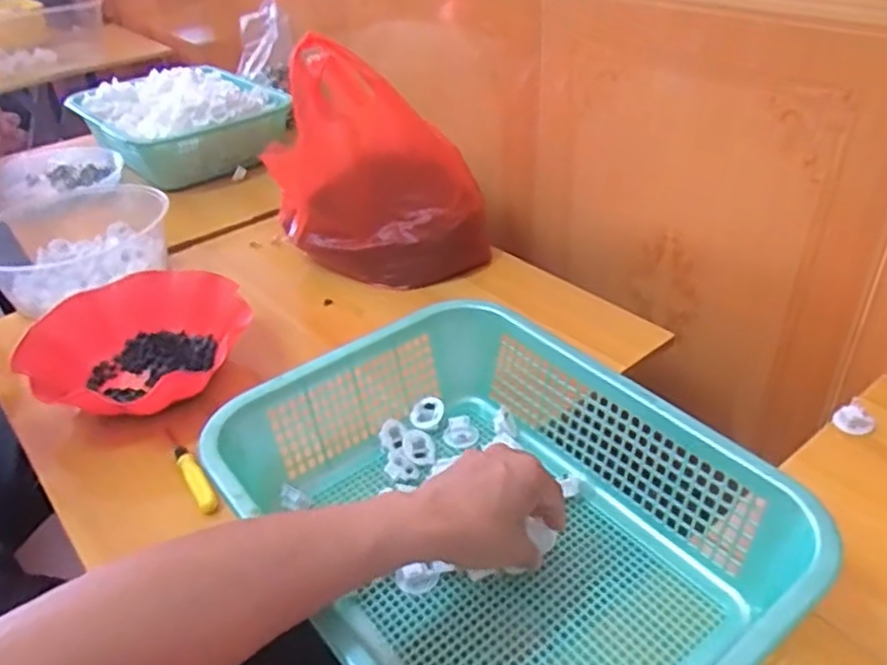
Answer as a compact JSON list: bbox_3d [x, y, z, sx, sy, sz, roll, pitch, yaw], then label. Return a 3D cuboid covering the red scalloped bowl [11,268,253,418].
[{"bbox_3d":[-0.326,0.020,0.762,0.213,0.078,0.209,-4,36,3],"label":"red scalloped bowl"}]

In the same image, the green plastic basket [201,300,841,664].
[{"bbox_3d":[0.036,0.137,0.518,0.297,0.110,0.382,-27,41,-27],"label":"green plastic basket"}]

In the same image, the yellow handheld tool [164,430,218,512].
[{"bbox_3d":[-0.235,0.125,0.648,0.018,0.014,0.130,-25,40,-25],"label":"yellow handheld tool"}]

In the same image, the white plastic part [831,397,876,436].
[{"bbox_3d":[0.379,0.078,0.647,0.032,0.021,0.027,24,45,34],"label":"white plastic part"}]

